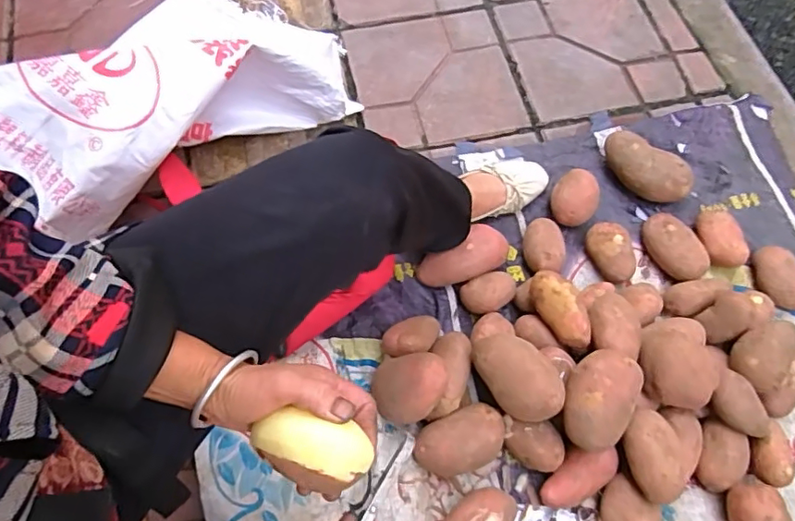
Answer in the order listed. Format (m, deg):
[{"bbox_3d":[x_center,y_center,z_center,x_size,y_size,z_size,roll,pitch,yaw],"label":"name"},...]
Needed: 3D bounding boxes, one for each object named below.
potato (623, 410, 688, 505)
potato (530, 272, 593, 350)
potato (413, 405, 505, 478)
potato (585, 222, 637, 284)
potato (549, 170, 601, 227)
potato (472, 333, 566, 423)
[{"bbox_3d":[0.319,0.246,0.701,0.066,0.052,0.109,-5,67,0],"label":"potato"},{"bbox_3d":[0.224,0.069,0.769,0.055,0.052,0.116,-29,70,-10],"label":"potato"},{"bbox_3d":[0.082,0.237,0.725,0.121,0.064,0.072,-22,69,-7],"label":"potato"},{"bbox_3d":[0.327,-0.011,0.850,0.058,0.049,0.094,-21,69,-10],"label":"potato"},{"bbox_3d":[0.280,-0.097,0.885,0.074,0.061,0.085,34,70,13],"label":"potato"},{"bbox_3d":[0.152,0.150,0.720,0.128,0.069,0.079,38,74,16],"label":"potato"}]

